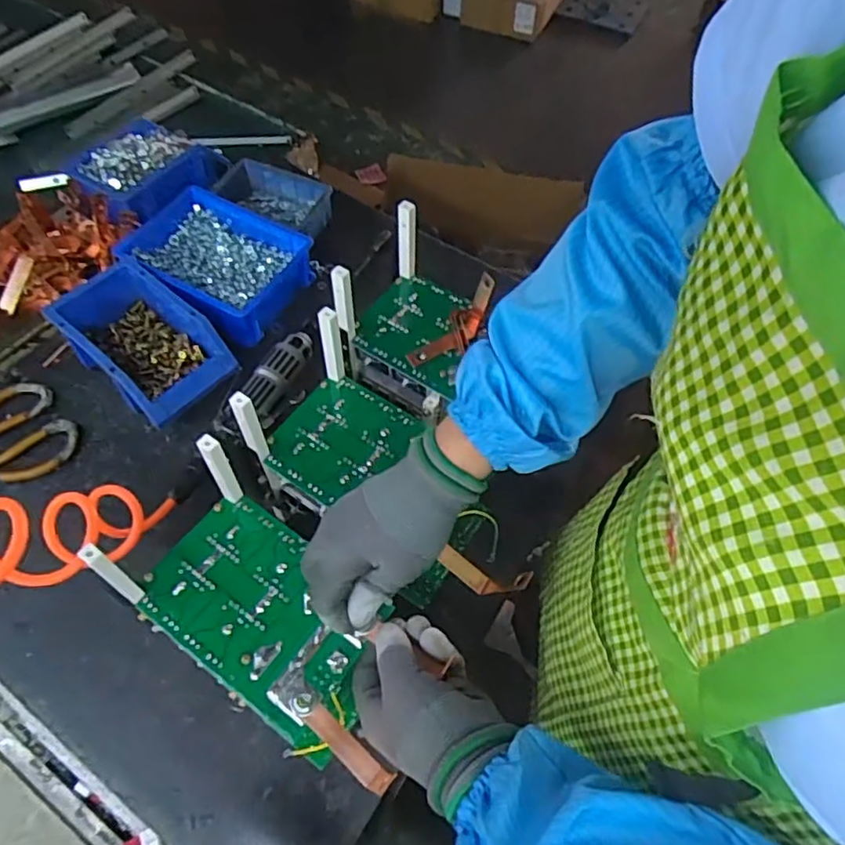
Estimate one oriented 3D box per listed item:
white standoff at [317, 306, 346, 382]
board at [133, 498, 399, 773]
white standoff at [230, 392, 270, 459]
[{"bbox_3d":[-0.077,-0.066,0.534,0.016,0.087,0.012,-10,58,-8],"label":"white standoff"},{"bbox_3d":[-0.113,0.139,0.457,0.182,0.008,0.109,33,65,16],"label":"board"},{"bbox_3d":[-0.134,0.003,0.485,0.015,0.083,0.012,-29,63,-19],"label":"white standoff"}]

